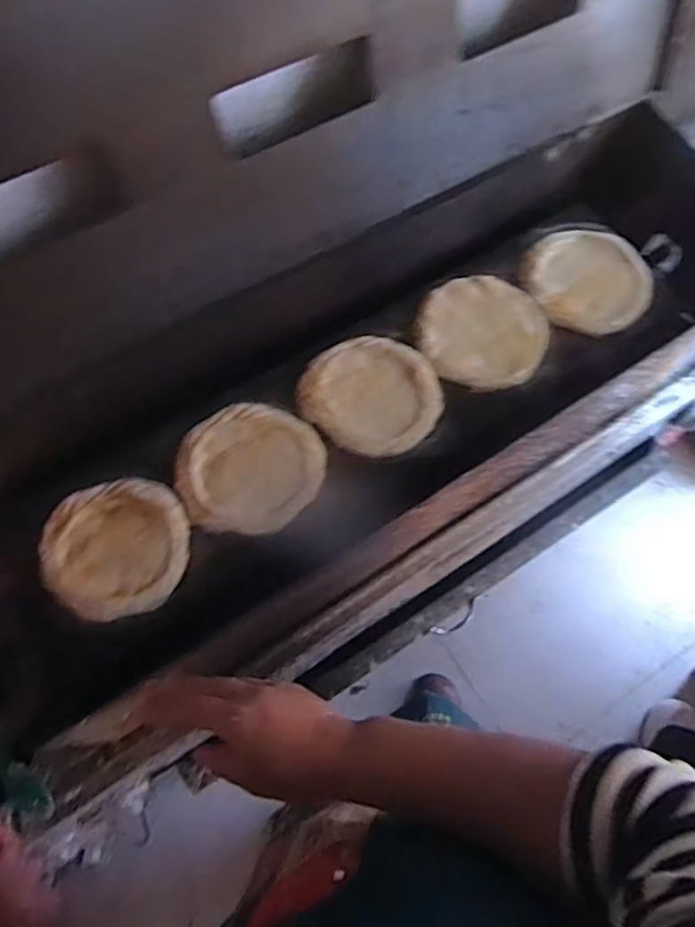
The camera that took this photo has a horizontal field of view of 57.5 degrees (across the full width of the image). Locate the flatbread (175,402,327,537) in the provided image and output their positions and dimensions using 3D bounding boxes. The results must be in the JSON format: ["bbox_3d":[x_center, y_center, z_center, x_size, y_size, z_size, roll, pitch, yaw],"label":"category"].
[{"bbox_3d":[-0.096,0.006,0.640,0.139,0.025,0.136,6,68,1],"label":"flatbread"}]

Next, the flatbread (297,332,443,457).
[{"bbox_3d":[0.026,-0.074,0.677,0.143,0.014,0.131,1,68,-2],"label":"flatbread"}]

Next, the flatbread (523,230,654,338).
[{"bbox_3d":[0.281,-0.212,0.742,0.145,0.027,0.127,22,69,7],"label":"flatbread"}]

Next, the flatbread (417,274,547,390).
[{"bbox_3d":[0.151,-0.148,0.706,0.141,0.014,0.137,0,68,-2],"label":"flatbread"}]

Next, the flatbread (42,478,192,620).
[{"bbox_3d":[-0.220,0.079,0.605,0.129,0.026,0.131,1,68,-2],"label":"flatbread"}]

